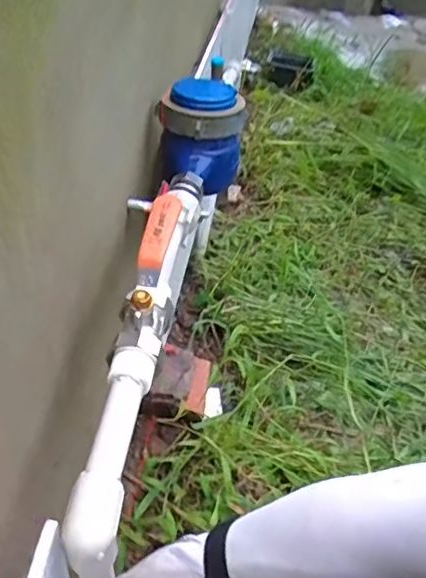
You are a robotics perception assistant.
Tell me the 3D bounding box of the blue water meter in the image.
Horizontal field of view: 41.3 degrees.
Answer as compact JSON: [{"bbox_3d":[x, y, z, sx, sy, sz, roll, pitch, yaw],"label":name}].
[{"bbox_3d":[-0.012,-0.155,0.580,0.085,0.098,0.097,5,41,0],"label":"blue water meter"}]

